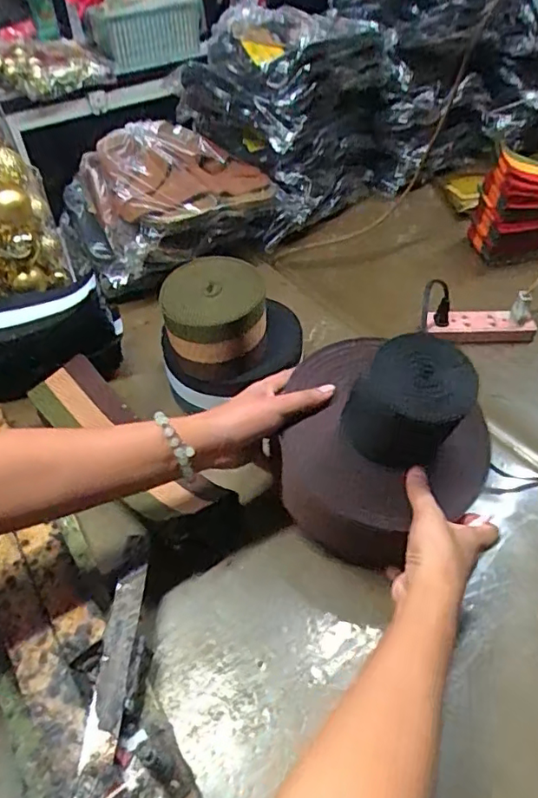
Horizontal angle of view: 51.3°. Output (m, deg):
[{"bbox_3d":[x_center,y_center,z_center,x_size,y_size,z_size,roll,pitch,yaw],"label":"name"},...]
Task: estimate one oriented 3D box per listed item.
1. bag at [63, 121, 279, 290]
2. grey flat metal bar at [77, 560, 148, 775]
[{"bbox_3d":[-0.171,-0.307,0.859,0.286,0.115,0.286,-29,51,-22],"label":"bag"},{"bbox_3d":[-0.121,0.205,0.441,0.027,0.005,0.140,-6,49,9],"label":"grey flat metal bar"}]

